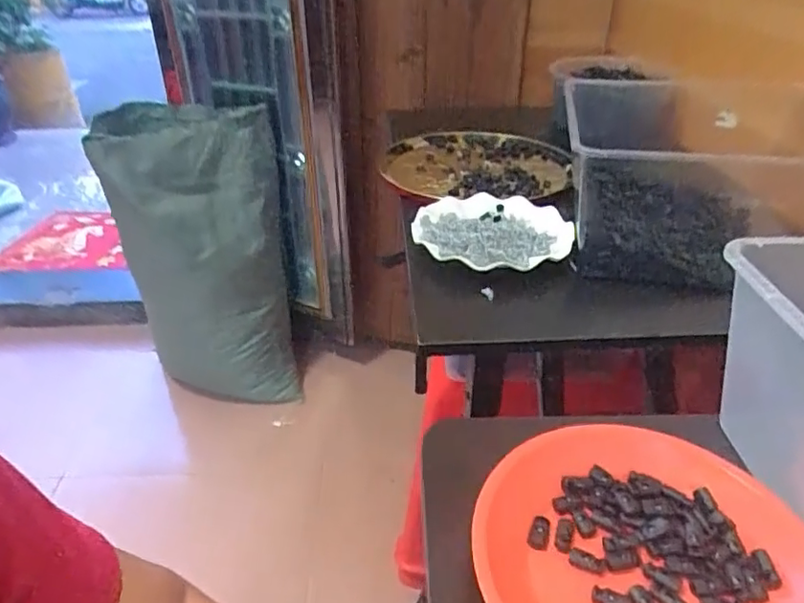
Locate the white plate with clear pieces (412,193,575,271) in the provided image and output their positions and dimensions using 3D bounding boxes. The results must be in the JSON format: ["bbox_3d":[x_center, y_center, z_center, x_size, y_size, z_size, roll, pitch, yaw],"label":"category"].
[{"bbox_3d":[0.105,-0.082,0.708,0.180,0.033,0.185,0,32,0],"label":"white plate with clear pieces"}]

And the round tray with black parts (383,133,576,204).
[{"bbox_3d":[0.118,-0.215,0.937,0.291,0.038,0.285,0,32,0],"label":"round tray with black parts"}]

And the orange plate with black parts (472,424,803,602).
[{"bbox_3d":[0.140,0.149,0.341,0.183,0.031,0.190,0,32,0],"label":"orange plate with black parts"}]

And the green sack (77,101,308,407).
[{"bbox_3d":[-0.468,-0.086,1.450,0.366,0.696,0.390,-10,33,-14],"label":"green sack"}]

